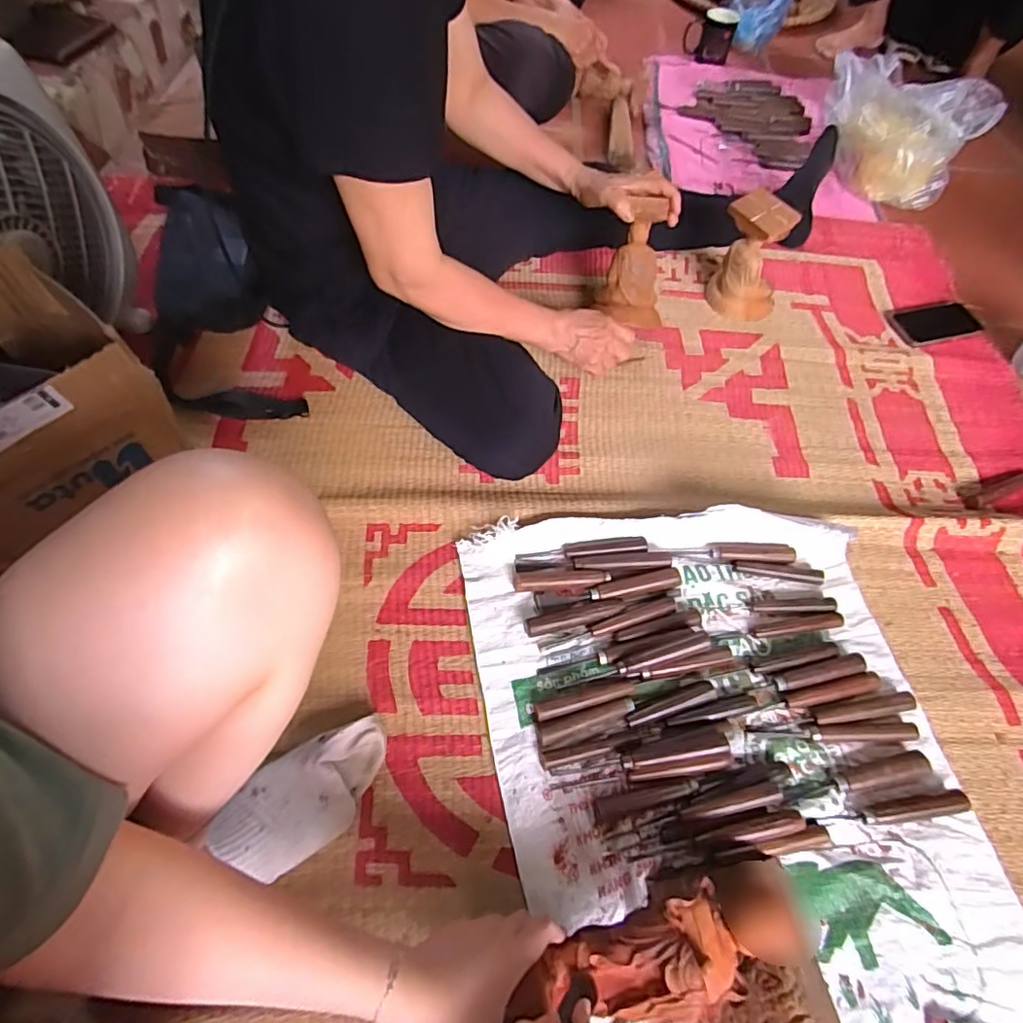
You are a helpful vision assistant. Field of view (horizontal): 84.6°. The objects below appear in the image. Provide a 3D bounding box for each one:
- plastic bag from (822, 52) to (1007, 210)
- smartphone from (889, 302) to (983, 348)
[{"bbox_3d":[0.788,-0.798,1.153,0.314,0.168,0.258,29,62,13],"label":"plastic bag"},{"bbox_3d":[0.734,-0.329,0.973,0.153,0.007,0.083,-16,61,-12],"label":"smartphone"}]

